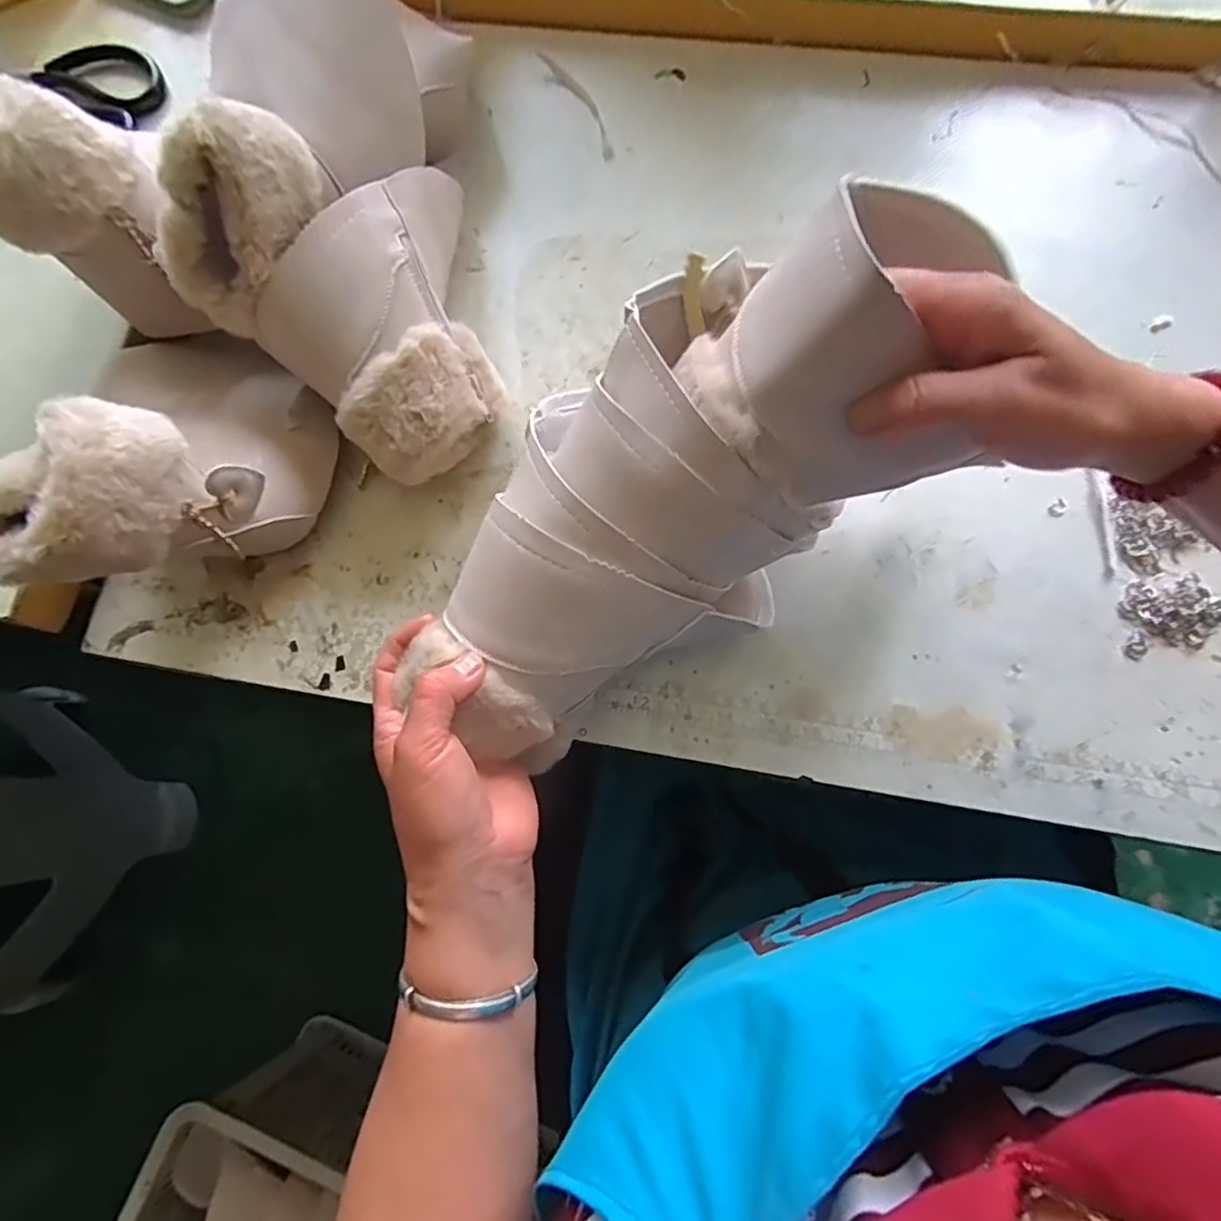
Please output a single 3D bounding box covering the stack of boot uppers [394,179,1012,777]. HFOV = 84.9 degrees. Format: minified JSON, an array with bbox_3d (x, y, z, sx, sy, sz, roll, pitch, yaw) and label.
[{"bbox_3d":[0.043,-0.056,0.334,0.147,0.115,0.287,47,106,9],"label":"stack of boot uppers"}]

